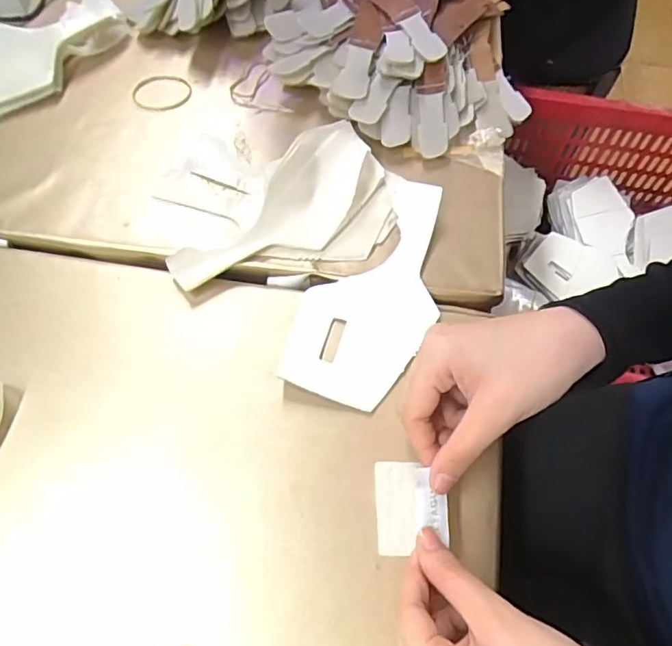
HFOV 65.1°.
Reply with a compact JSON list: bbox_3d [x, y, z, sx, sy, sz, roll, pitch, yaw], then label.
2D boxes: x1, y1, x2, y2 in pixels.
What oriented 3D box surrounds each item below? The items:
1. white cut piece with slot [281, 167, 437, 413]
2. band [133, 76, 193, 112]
[{"bbox_3d":[0.032,-0.025,0.377,0.084,0.013,0.177,29,70,12],"label":"white cut piece with slot"},{"bbox_3d":[-0.157,-0.208,0.474,0.052,0.005,0.048,1,63,-1],"label":"band"}]

